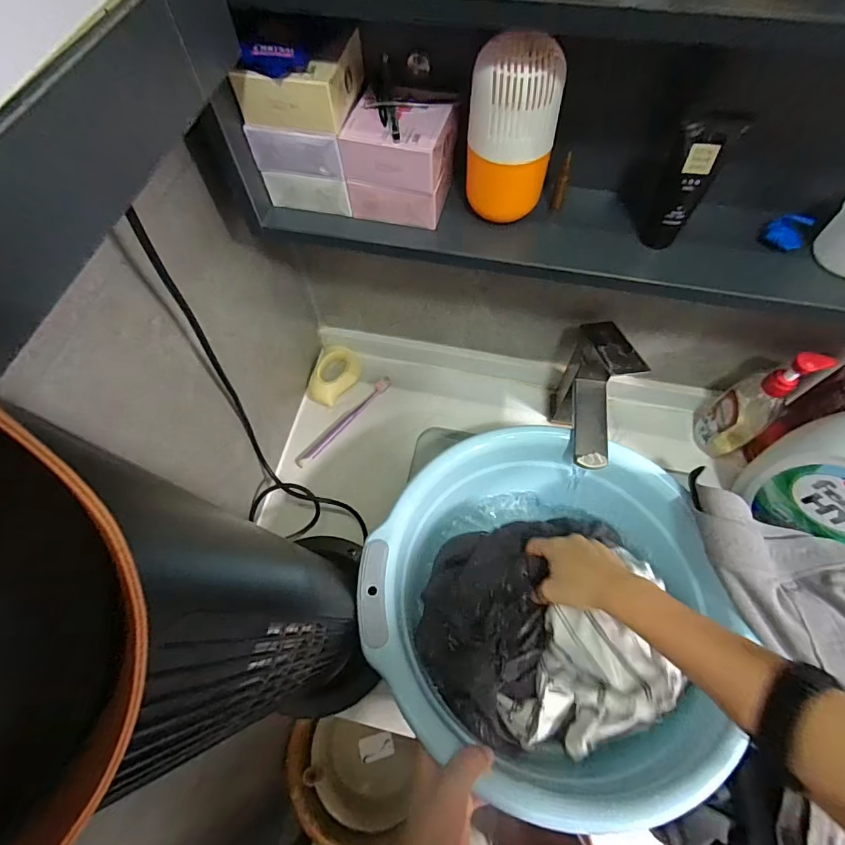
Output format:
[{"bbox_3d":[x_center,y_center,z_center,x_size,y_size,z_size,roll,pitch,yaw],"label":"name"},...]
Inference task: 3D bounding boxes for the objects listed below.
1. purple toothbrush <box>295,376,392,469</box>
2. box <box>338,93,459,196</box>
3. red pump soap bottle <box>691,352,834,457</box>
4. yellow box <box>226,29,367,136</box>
[{"bbox_3d":[-0.123,-0.004,0.714,0.021,0.022,0.192,40,71,19],"label":"purple toothbrush"},{"bbox_3d":[-0.016,-0.234,0.378,0.082,0.038,0.074,14,64,8],"label":"box"},{"bbox_3d":[0.422,-0.027,0.588,0.059,0.208,0.078,-29,66,-13],"label":"red pump soap bottle"},{"bbox_3d":[-0.092,-0.267,0.357,0.079,0.037,0.078,12,64,7],"label":"yellow box"}]

